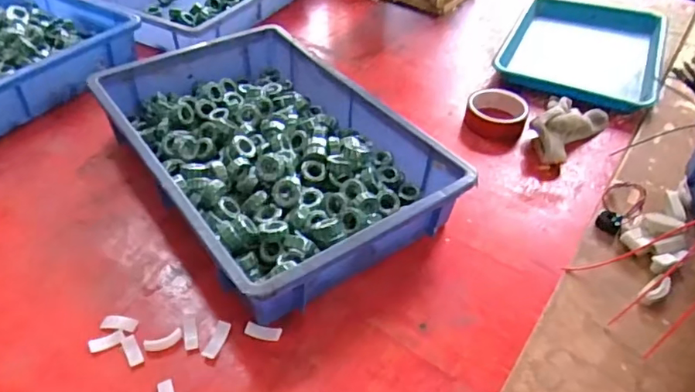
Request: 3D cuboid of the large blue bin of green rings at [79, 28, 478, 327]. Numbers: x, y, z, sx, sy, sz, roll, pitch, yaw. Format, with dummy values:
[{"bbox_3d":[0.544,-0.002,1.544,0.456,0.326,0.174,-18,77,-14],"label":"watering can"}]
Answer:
[{"bbox_3d":[-0.101,-0.057,0.664,0.284,0.088,0.440,-26,48,-28],"label":"large blue bin of green rings"}]

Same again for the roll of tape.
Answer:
[{"bbox_3d":[0.220,-0.121,0.786,0.088,0.040,0.084,17,44,17],"label":"roll of tape"}]

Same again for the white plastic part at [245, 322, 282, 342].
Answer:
[{"bbox_3d":[-0.081,0.131,0.512,0.035,0.007,0.013,6,41,5],"label":"white plastic part"}]

